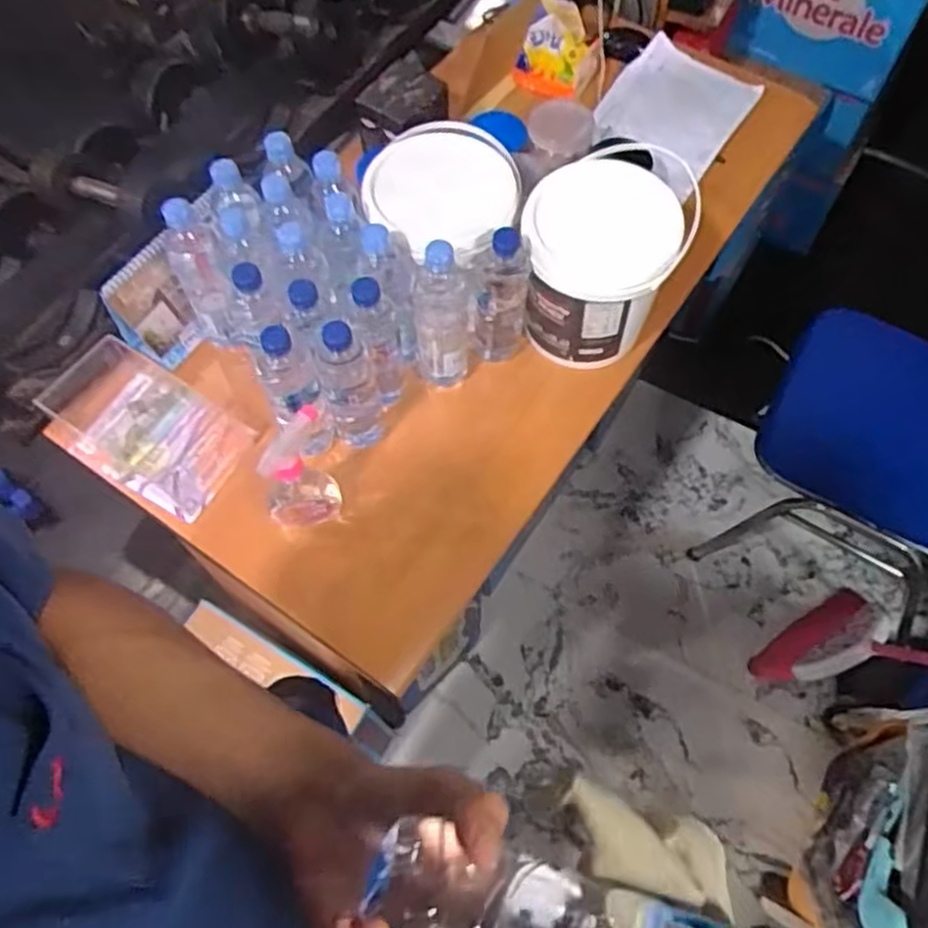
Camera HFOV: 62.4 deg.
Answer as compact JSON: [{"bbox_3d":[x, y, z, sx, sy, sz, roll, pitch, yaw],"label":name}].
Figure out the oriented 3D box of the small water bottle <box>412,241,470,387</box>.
[{"bbox_3d":[-0.031,-0.189,0.984,0.069,0.263,0.075,-1,63,0],"label":"small water bottle"}]

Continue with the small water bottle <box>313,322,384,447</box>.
[{"bbox_3d":[-0.144,-0.097,0.949,0.063,0.249,0.073,-16,64,-7],"label":"small water bottle"}]

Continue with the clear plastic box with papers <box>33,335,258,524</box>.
[{"bbox_3d":[-0.435,-0.052,1.049,0.279,0.032,0.158,30,69,11],"label":"clear plastic box with papers"}]

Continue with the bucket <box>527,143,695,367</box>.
[{"bbox_3d":[0.175,-0.260,1.041,0.183,0.212,0.194,0,63,1],"label":"bucket"}]

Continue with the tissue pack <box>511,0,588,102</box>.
[{"bbox_3d":[0.159,-0.729,1.357,0.111,0.041,0.156,17,100,0],"label":"tissue pack"}]

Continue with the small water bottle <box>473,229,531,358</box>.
[{"bbox_3d":[0.048,-0.215,1.007,0.068,0.242,0.055,2,63,2],"label":"small water bottle"}]

